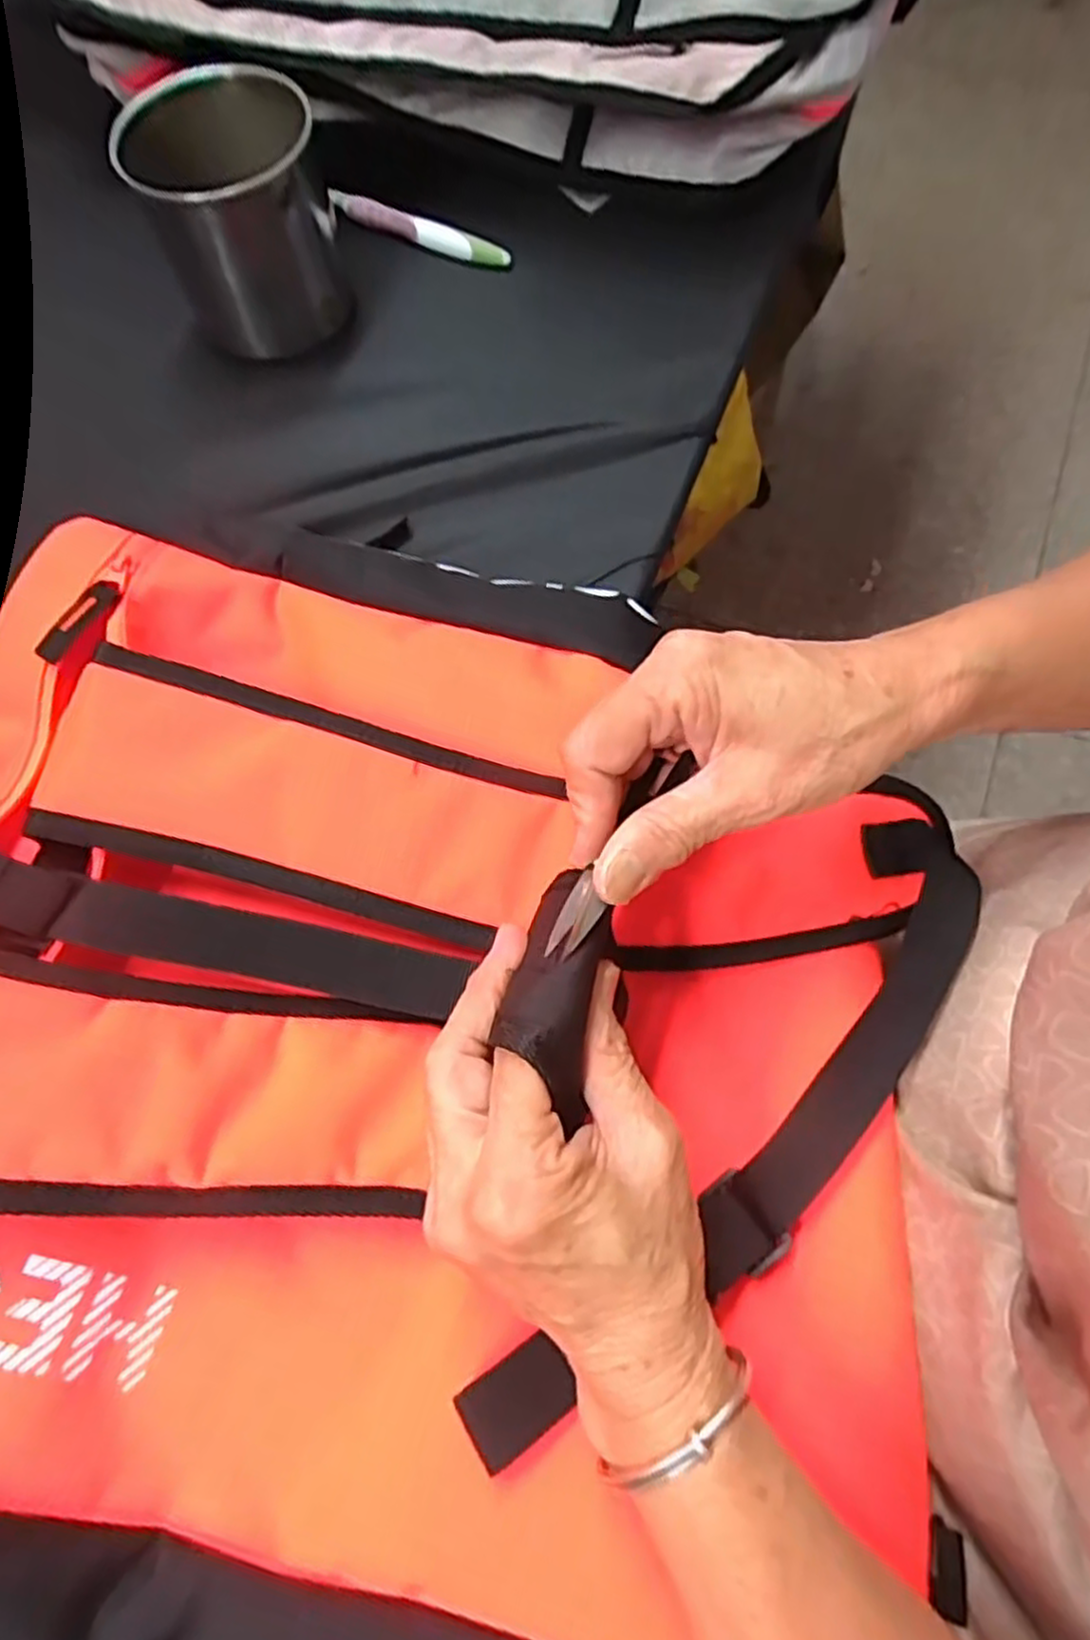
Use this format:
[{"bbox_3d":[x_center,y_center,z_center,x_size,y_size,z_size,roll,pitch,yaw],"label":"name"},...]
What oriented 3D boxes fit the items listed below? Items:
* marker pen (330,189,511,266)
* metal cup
[{"bbox_3d":[-0.080,-0.375,0.474,0.128,0.011,0.009,23,73,10],"label":"marker pen"},{"bbox_3d":[-0.171,-0.346,0.424,0.101,0.099,0.104,-1,70,2],"label":"metal cup"}]

